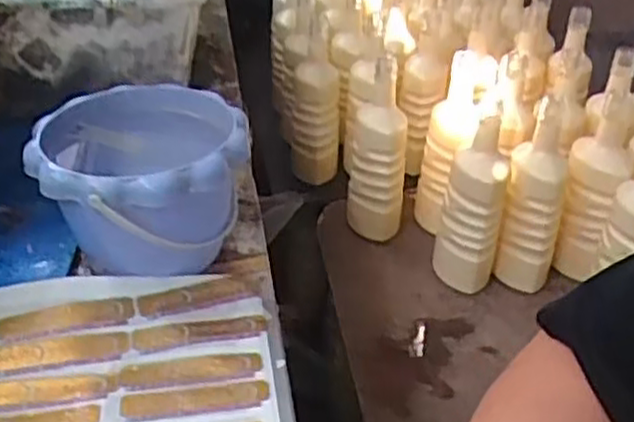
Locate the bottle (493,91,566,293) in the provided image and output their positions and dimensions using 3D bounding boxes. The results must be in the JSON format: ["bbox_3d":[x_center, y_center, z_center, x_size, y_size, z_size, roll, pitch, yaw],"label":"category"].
[{"bbox_3d":[0.283,-0.012,0.996,0.076,0.242,0.073,14,34,17],"label":"bottle"}]

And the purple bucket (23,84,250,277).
[{"bbox_3d":[-0.129,-0.011,0.585,0.145,0.114,0.145,0,34,0],"label":"purple bucket"}]

